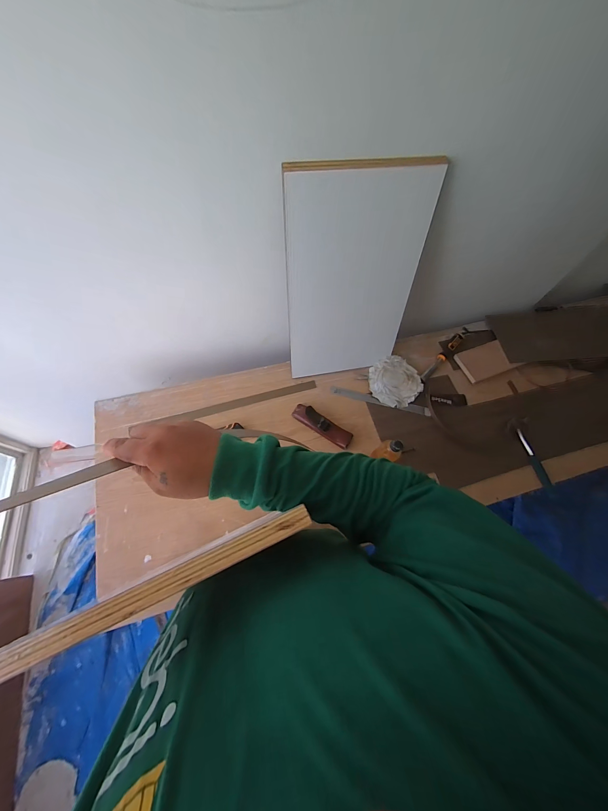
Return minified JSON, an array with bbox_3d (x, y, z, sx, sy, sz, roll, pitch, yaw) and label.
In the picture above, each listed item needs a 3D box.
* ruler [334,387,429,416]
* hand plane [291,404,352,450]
[{"bbox_3d":[0.248,-0.015,0.931,0.323,0.011,0.033,13,65,3],"label":"ruler"},{"bbox_3d":[0.055,0.058,0.862,0.195,0.060,0.052,30,67,11],"label":"hand plane"}]

